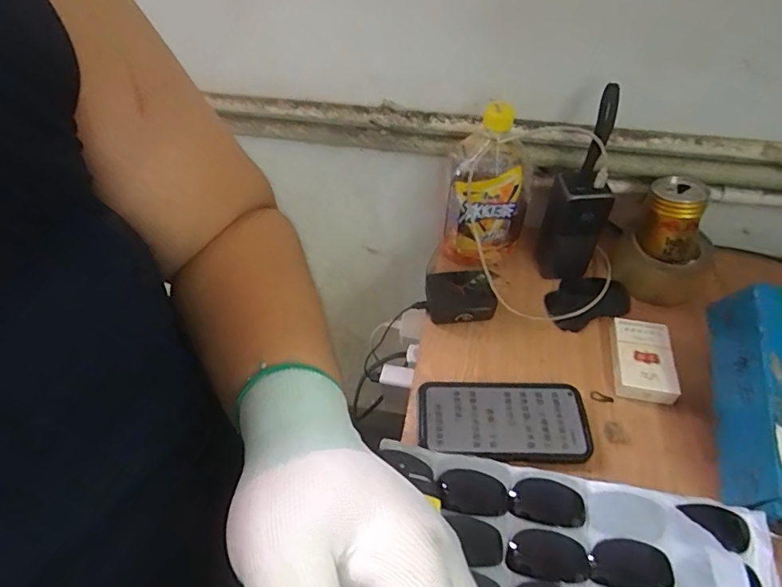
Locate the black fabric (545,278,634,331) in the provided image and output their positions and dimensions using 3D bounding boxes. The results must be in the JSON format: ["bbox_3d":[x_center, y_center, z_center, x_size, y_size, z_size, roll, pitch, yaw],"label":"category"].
[{"bbox_3d":[0.234,0.010,0.606,0.098,0.021,0.071,-2,49,-1],"label":"black fabric"}]

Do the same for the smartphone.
[{"bbox_3d":[0.111,0.125,0.510,0.164,0.013,0.079,3,49,4],"label":"smartphone"}]

